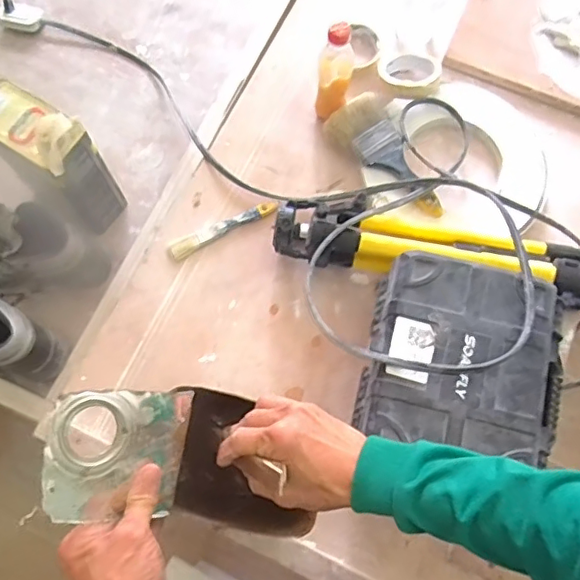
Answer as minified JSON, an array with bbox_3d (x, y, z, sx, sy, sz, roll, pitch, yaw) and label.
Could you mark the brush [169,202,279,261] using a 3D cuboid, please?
[{"bbox_3d":[-0.099,-0.095,0.838,0.171,0.014,0.029,-28,75,-9],"label":"brush"}]

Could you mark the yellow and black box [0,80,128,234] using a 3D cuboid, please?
[{"bbox_3d":[-0.389,-0.204,0.930,0.168,0.259,0.095,33,75,9],"label":"yellow and black box"}]

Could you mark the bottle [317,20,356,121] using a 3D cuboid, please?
[{"bbox_3d":[0.065,-0.312,0.809,0.052,0.164,0.049,6,73,1],"label":"bottle"}]

